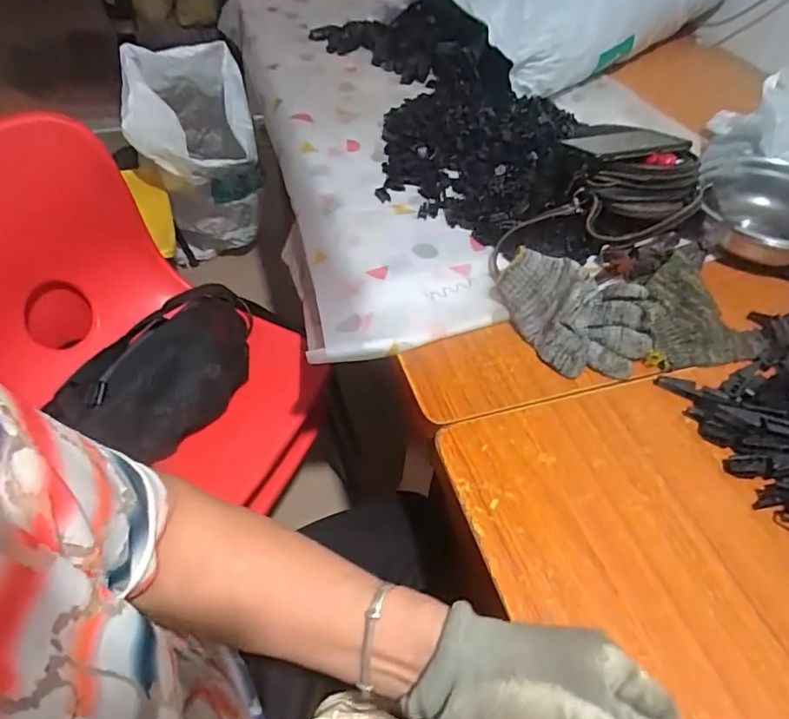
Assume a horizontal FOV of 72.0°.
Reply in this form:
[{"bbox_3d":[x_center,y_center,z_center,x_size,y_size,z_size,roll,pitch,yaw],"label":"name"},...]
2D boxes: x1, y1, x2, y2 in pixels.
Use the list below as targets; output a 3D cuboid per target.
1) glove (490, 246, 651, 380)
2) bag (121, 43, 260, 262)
[{"bbox_3d":[0.186,-0.050,0.569,0.112,0.049,0.157,-27,56,-23],"label":"glove"},{"bbox_3d":[-0.449,-0.443,1.253,0.240,0.473,0.379,-15,52,-15],"label":"bag"}]

